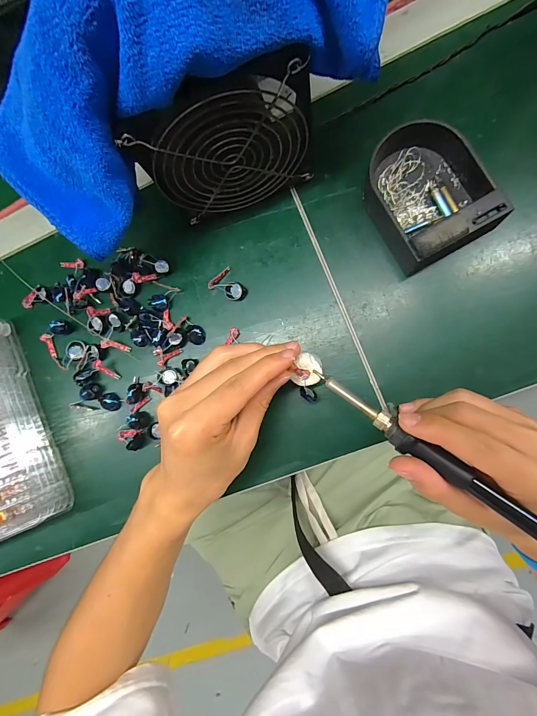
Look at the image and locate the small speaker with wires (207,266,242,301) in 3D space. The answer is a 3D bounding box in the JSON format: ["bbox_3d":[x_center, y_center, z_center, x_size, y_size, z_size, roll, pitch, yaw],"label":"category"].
[{"bbox_3d":[-0.036,-0.064,0.295,0.024,0.008,0.029,-44,82,5],"label":"small speaker with wires"}]

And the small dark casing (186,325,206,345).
[{"bbox_3d":[-0.066,-0.022,0.296,0.015,0.009,0.019,-28,83,7],"label":"small dark casing"}]

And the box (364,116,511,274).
[{"bbox_3d":[0.121,-0.132,0.256,0.085,0.036,0.112,-30,83,7],"label":"box"}]

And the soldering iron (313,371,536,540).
[{"bbox_3d":[0.116,0.071,0.211,0.206,0.017,0.015,36,94,20],"label":"soldering iron"}]

